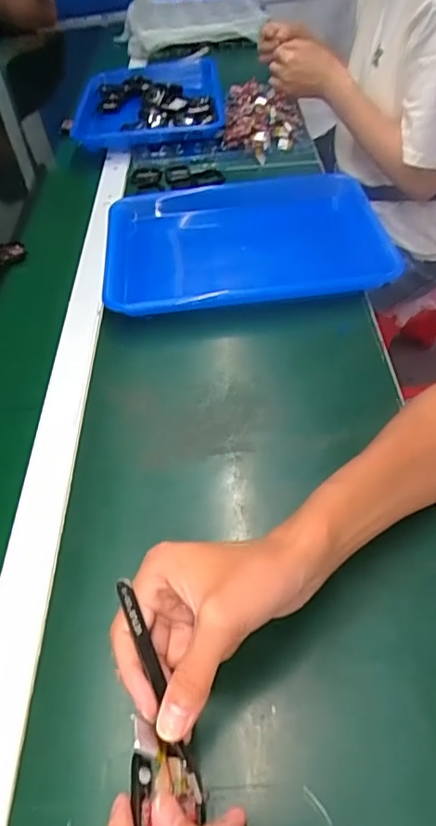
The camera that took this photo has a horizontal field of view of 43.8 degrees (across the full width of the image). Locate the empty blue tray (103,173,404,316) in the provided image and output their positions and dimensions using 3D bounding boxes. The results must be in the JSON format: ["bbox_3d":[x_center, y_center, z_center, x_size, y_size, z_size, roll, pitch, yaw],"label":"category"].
[{"bbox_3d":[0.034,-0.218,0.678,0.332,0.049,0.258,-6,48,1],"label":"empty blue tray"}]

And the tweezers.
[{"bbox_3d":[-0.036,0.143,0.304,0.009,0.008,0.107,-21,67,-12],"label":"tweezers"}]

